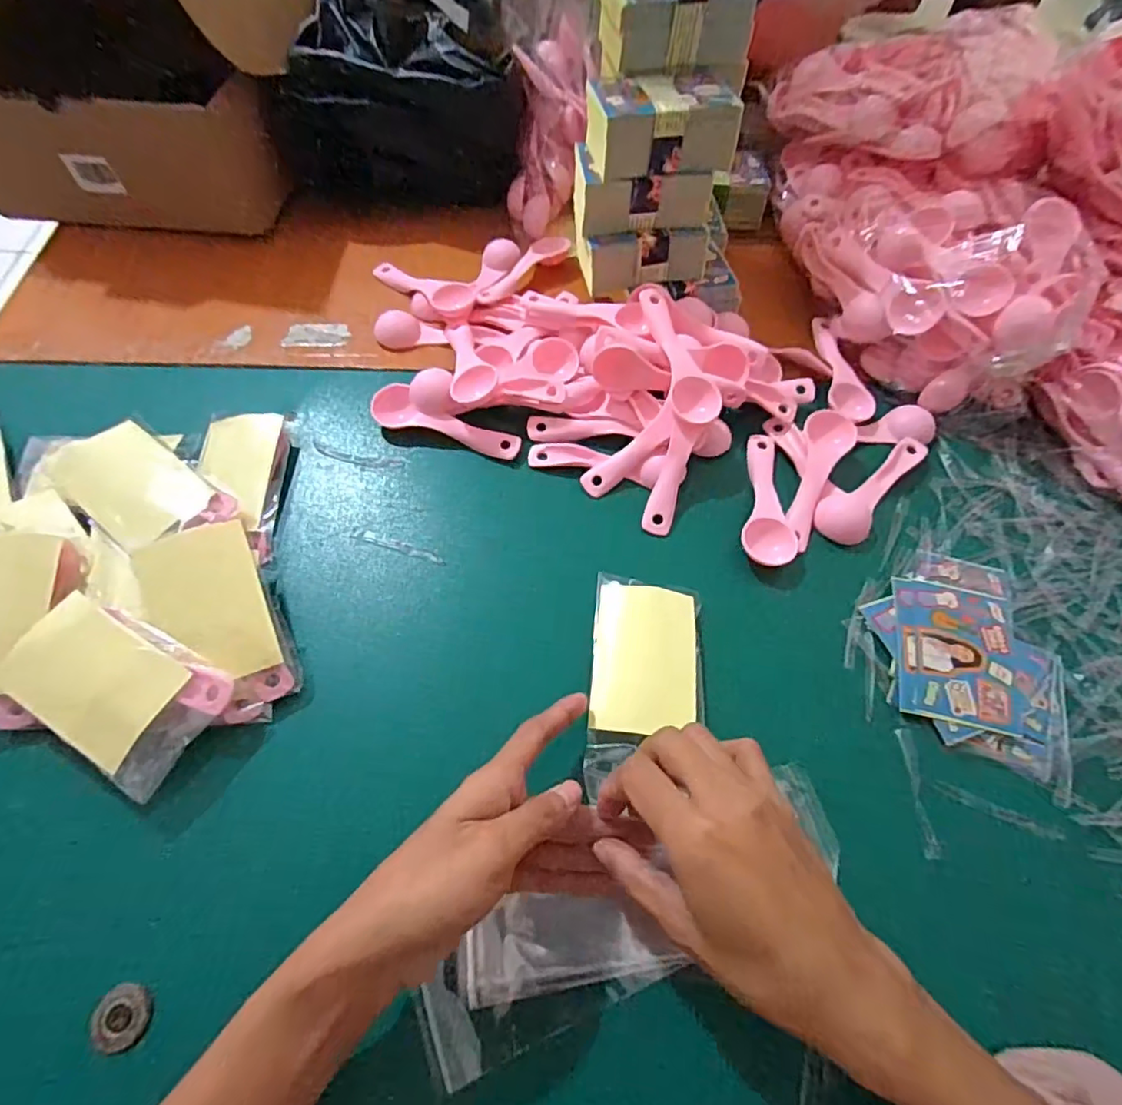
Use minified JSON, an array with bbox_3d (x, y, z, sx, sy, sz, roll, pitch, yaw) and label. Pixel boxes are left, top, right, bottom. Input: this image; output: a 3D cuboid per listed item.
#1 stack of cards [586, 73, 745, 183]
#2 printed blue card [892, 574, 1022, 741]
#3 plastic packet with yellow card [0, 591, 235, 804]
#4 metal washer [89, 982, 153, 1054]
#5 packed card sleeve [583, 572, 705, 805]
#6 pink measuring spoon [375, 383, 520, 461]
[{"bbox_3d":[0.066,-0.297,0.402,0.104,0.040,0.062,-8,63,-7],"label":"stack of cards"},{"bbox_3d":[0.247,0.062,0.364,0.071,0.006,0.091,13,61,7],"label":"printed blue card"},{"bbox_3d":[-0.240,0.067,0.308,0.107,0.015,0.067,29,64,12],"label":"plastic packet with yellow card"},{"bbox_3d":[-0.200,0.211,0.266,0.026,0.004,0.023,5,51,13],"label":"metal washer"},{"bbox_3d":[0.050,0.073,0.345,0.065,0.005,0.127,4,58,4],"label":"packed card sleeve"},{"bbox_3d":[-0.084,-0.097,0.434,0.112,0.014,0.032,15,62,4],"label":"pink measuring spoon"}]

